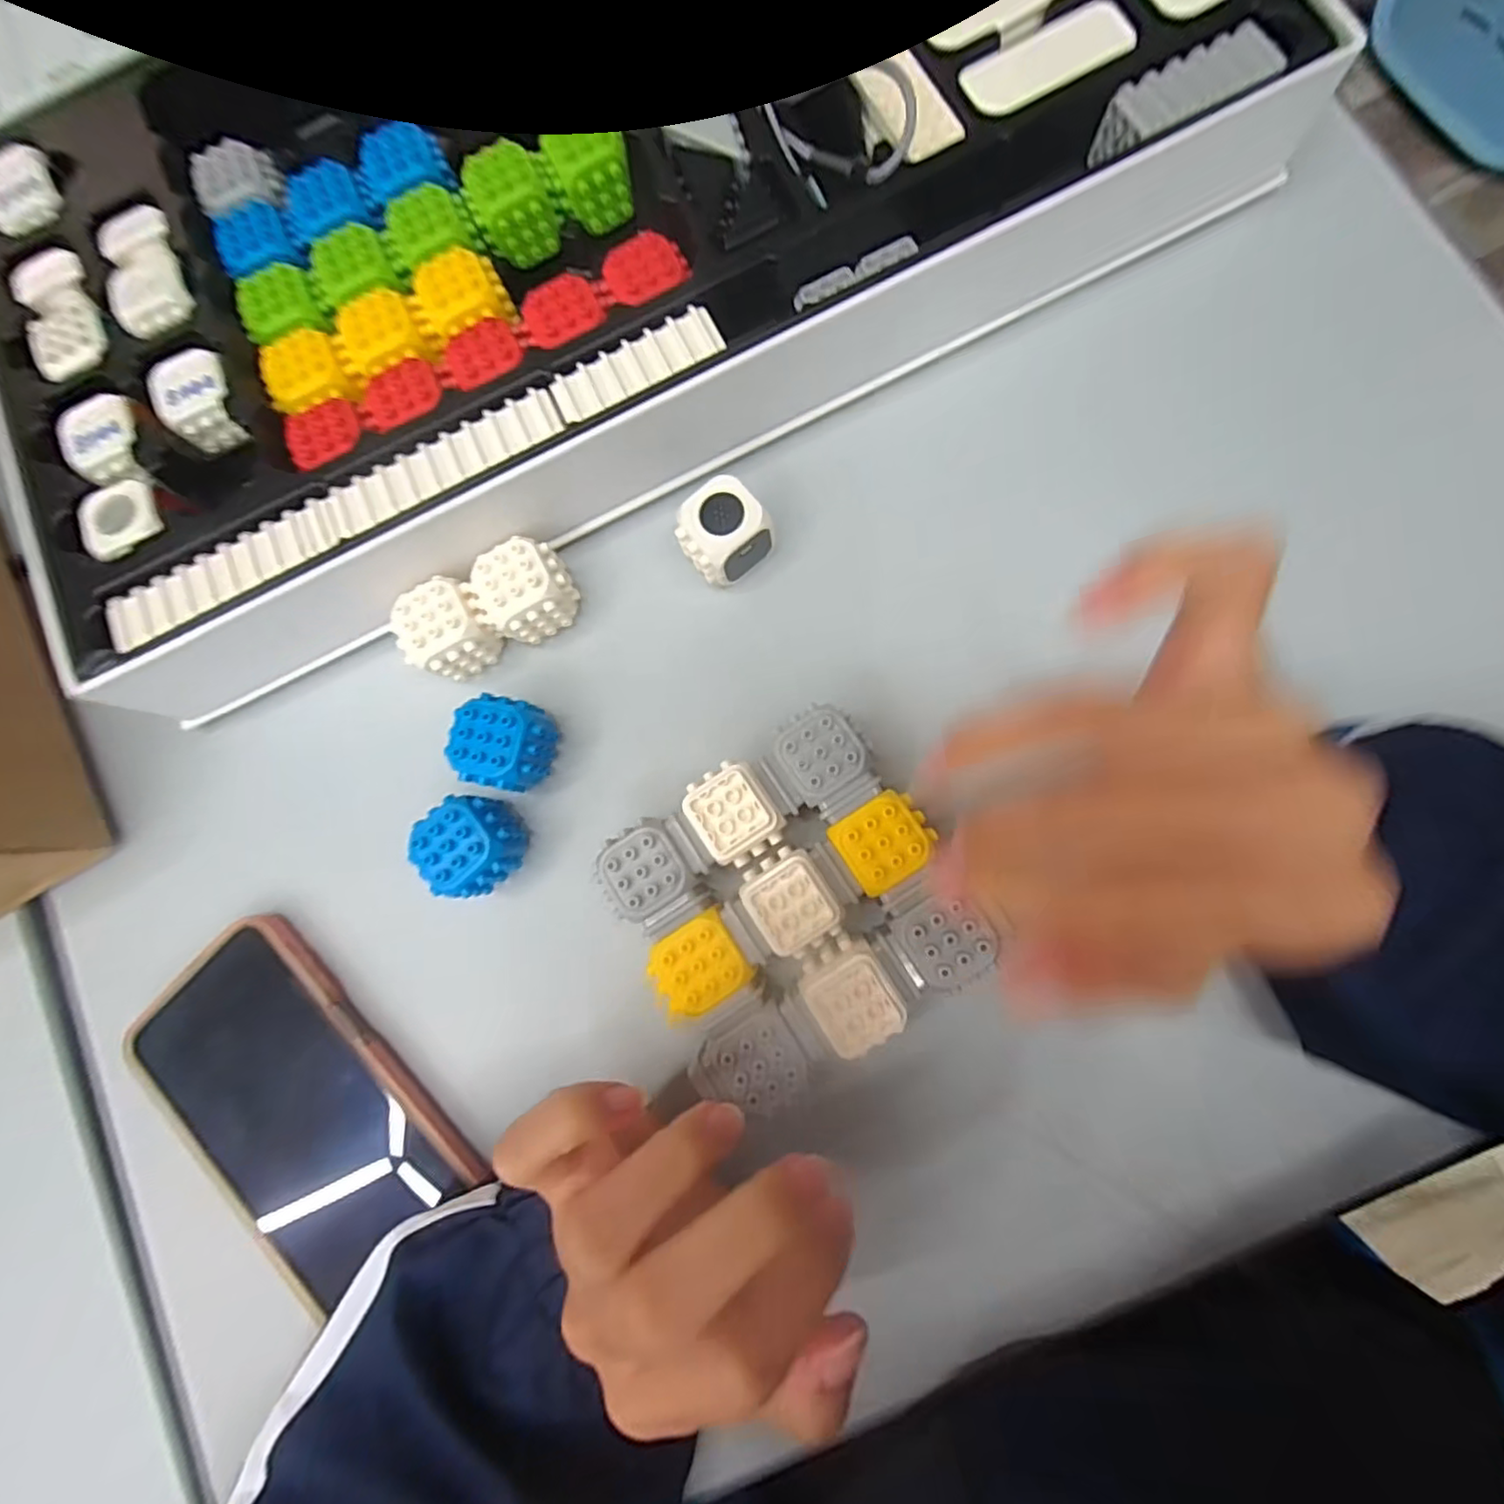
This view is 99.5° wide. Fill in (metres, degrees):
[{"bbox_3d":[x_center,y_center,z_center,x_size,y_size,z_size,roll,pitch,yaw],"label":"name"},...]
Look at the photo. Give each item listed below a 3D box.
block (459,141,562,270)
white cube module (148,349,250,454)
[{"bbox_3d":[-0.108,-0.244,0.285,0.032,0.029,0.029,-30,81,0],"label":"block"},{"bbox_3d":[-0.239,-0.155,0.279,0.031,0.020,0.034,-38,81,-1],"label":"white cube module"}]

